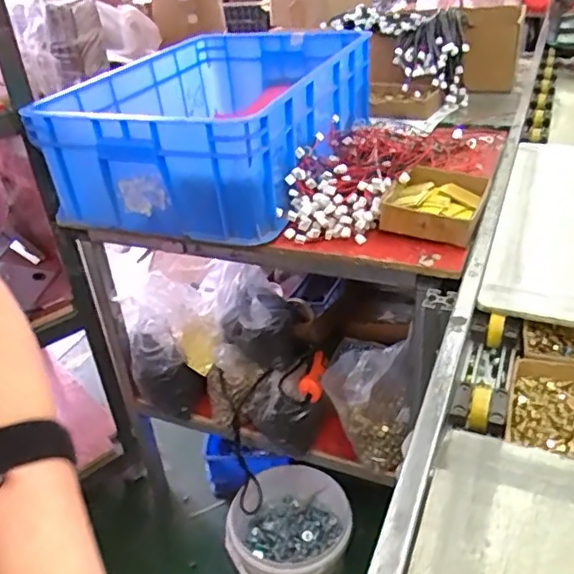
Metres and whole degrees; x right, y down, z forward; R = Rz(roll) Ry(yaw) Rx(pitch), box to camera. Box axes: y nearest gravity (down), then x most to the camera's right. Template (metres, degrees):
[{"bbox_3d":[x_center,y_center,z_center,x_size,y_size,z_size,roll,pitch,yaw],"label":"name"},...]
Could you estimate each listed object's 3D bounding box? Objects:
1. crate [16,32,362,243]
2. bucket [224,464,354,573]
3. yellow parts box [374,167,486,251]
[{"bbox_3d":[-0.125,-0.309,1.121,0.440,0.208,0.575,9,35,22],"label":"crate"},{"bbox_3d":[0.012,0.530,1.236,0.243,0.188,0.253,11,36,25],"label":"bucket"},{"bbox_3d":[0.224,-0.128,0.899,0.133,0.043,0.173,9,35,22],"label":"yellow parts box"}]

